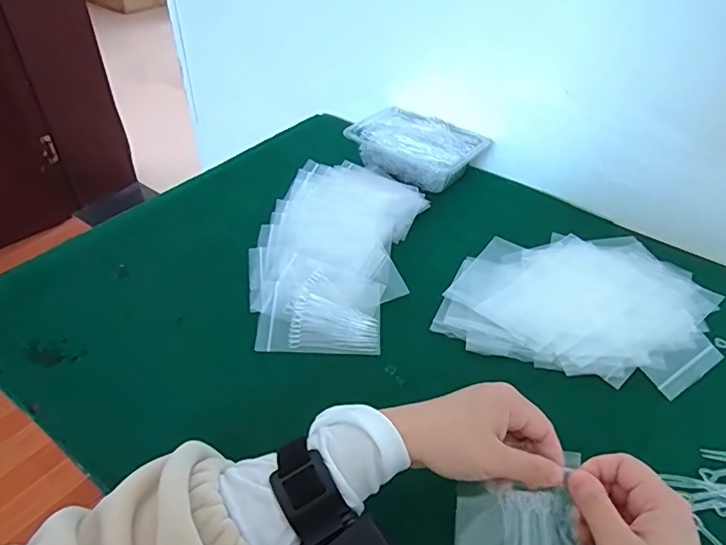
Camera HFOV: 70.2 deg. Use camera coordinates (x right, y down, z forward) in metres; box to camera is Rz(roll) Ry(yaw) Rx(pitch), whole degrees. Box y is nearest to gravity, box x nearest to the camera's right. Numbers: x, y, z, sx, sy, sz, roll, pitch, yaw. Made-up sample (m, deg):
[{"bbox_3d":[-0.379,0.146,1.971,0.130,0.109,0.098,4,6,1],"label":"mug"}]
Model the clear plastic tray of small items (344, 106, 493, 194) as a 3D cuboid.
[{"bbox_3d":[0.080,-0.182,0.754,0.172,0.046,0.124,30,50,27],"label":"clear plastic tray of small items"}]

